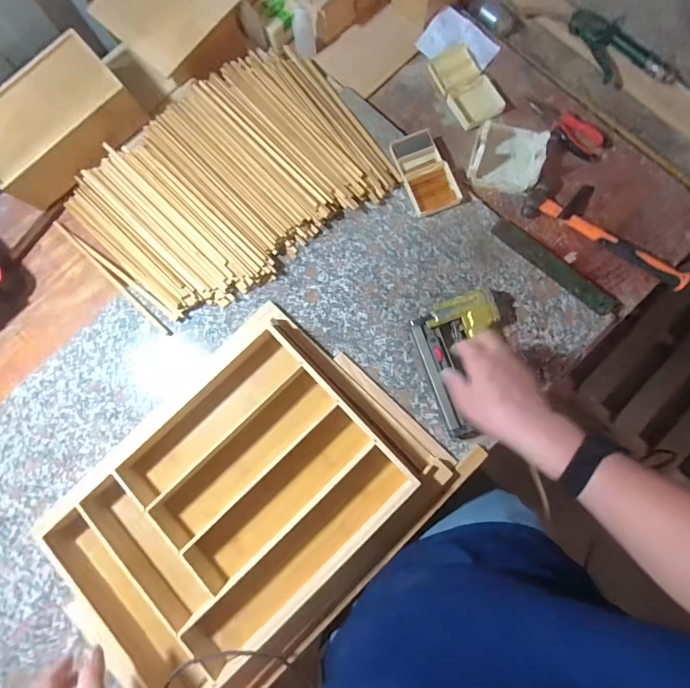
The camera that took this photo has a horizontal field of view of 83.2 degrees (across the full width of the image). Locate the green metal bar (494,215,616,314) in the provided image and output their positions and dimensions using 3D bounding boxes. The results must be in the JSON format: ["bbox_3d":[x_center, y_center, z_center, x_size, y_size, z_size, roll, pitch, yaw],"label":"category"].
[{"bbox_3d":[0.334,-0.128,0.622,0.218,0.009,0.036,42,85,9],"label":"green metal bar"}]

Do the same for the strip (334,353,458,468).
[{"bbox_3d":[0.075,0.099,0.595,0.233,0.011,0.025,44,85,9],"label":"strip"}]

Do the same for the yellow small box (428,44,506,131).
[{"bbox_3d":[0.216,-0.459,0.689,0.082,0.020,0.155,-24,80,-1],"label":"yellow small box"}]

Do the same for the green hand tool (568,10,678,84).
[{"bbox_3d":[0.465,-0.496,0.659,0.196,0.031,0.078,37,84,8],"label":"green hand tool"}]

